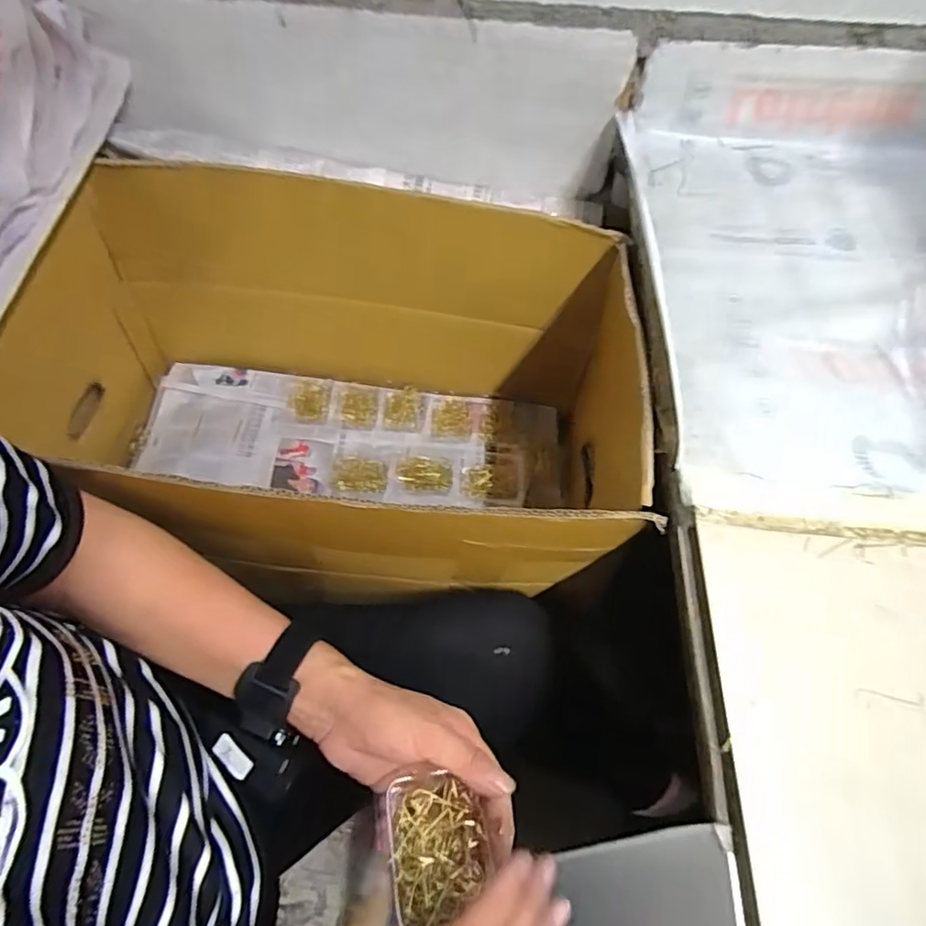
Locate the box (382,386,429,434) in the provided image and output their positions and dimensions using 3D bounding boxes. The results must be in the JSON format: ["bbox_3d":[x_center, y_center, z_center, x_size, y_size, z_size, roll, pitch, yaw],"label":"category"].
[{"bbox_3d":[-0.081,-0.076,0.835,0.059,0.011,0.072,3,58,0],"label":"box"}]

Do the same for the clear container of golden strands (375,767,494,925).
[{"bbox_3d":[-0.017,0.234,0.364,0.067,0.023,0.076,-5,58,-5],"label":"clear container of golden strands"}]

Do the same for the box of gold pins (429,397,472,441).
[{"bbox_3d":[-0.015,-0.063,0.833,0.056,0.010,0.071,4,58,1],"label":"box of gold pins"}]

